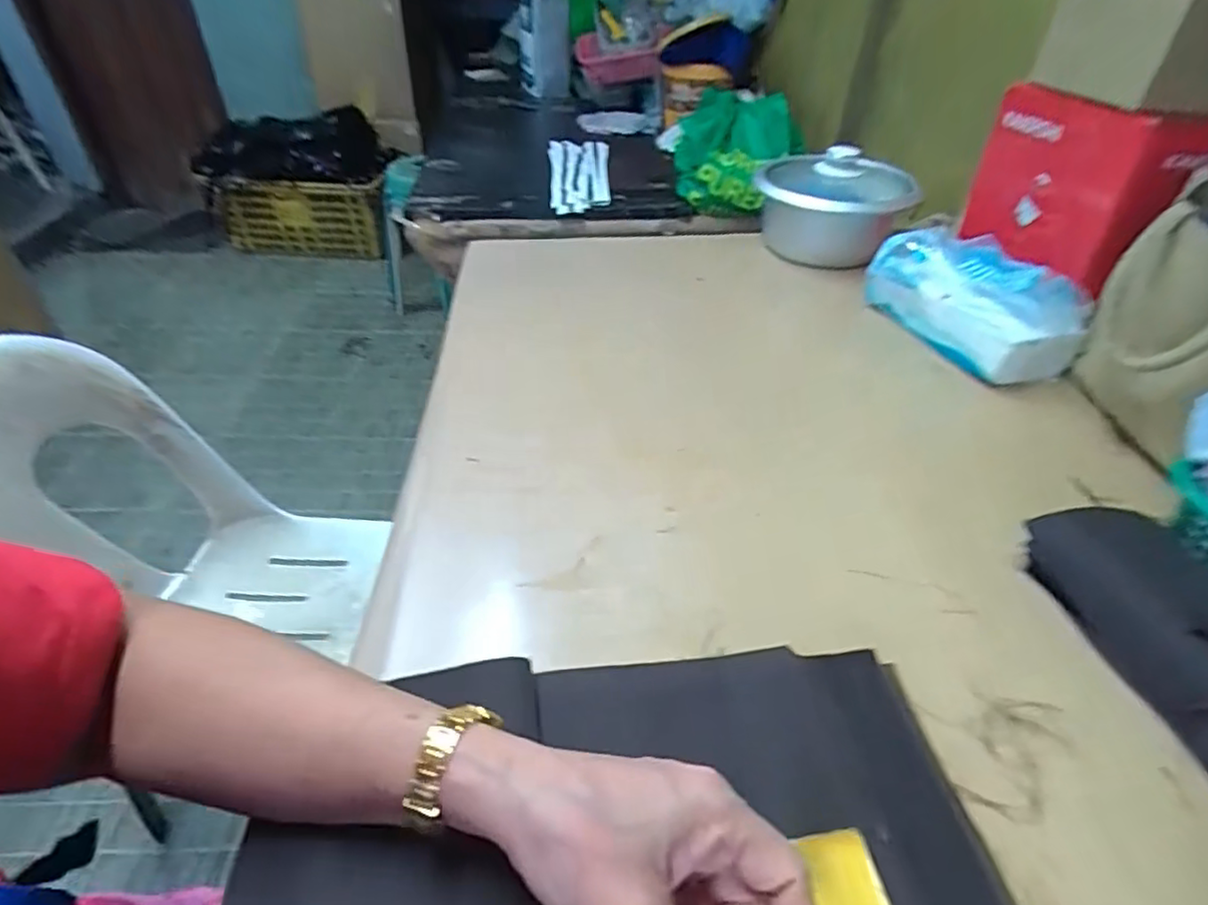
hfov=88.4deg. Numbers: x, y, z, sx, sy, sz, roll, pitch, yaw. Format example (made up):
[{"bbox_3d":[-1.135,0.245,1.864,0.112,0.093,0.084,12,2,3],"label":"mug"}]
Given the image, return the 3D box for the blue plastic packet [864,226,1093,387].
[{"bbox_3d":[0.399,-0.167,0.685,0.105,0.101,0.211,-14,43,-19],"label":"blue plastic packet"}]

